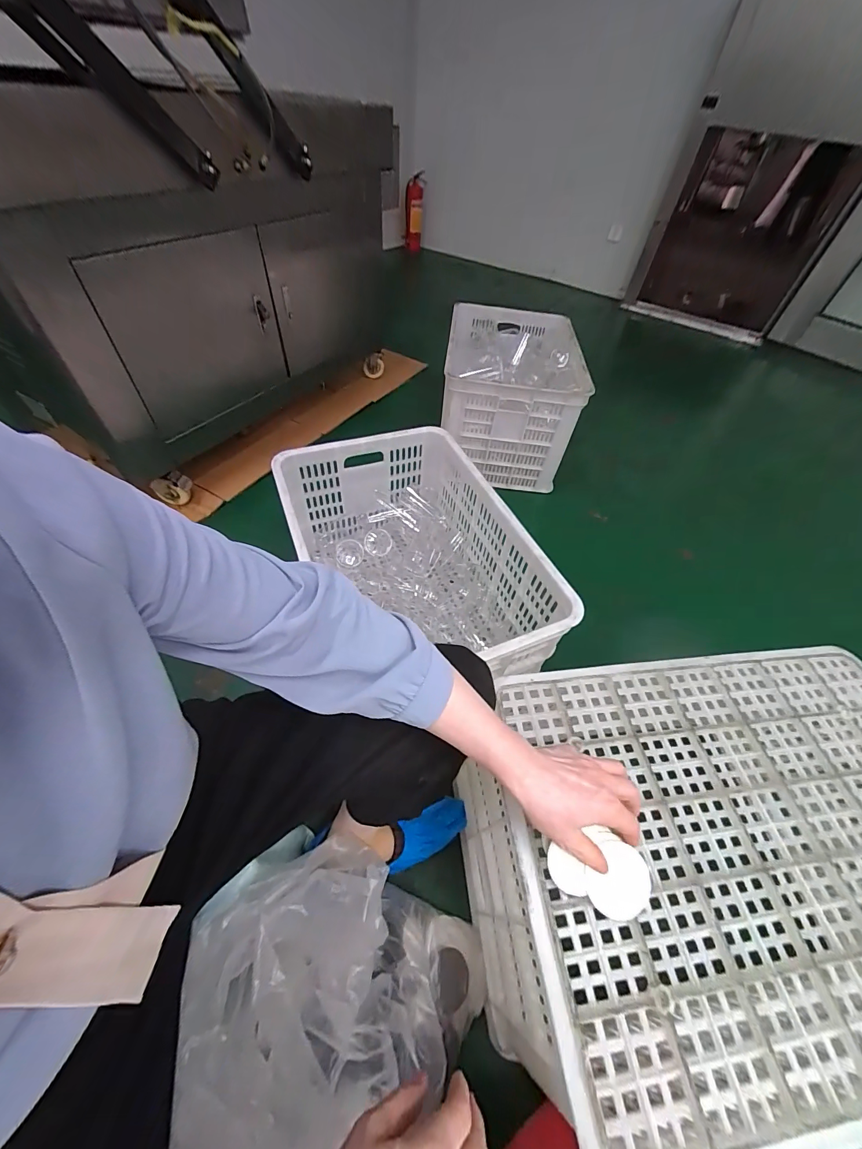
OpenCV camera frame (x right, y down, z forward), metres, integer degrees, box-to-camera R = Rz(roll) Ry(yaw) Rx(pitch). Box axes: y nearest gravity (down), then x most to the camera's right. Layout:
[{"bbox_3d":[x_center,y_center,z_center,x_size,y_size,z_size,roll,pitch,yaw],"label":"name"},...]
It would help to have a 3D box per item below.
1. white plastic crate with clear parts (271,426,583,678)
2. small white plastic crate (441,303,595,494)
[{"bbox_3d":[-0.053,0.002,0.878,0.418,0.324,0.601,-17,55,-18],"label":"white plastic crate with clear parts"},{"bbox_3d":[0.246,-0.615,1.369,0.408,0.378,0.524,5,51,-2],"label":"small white plastic crate"}]

